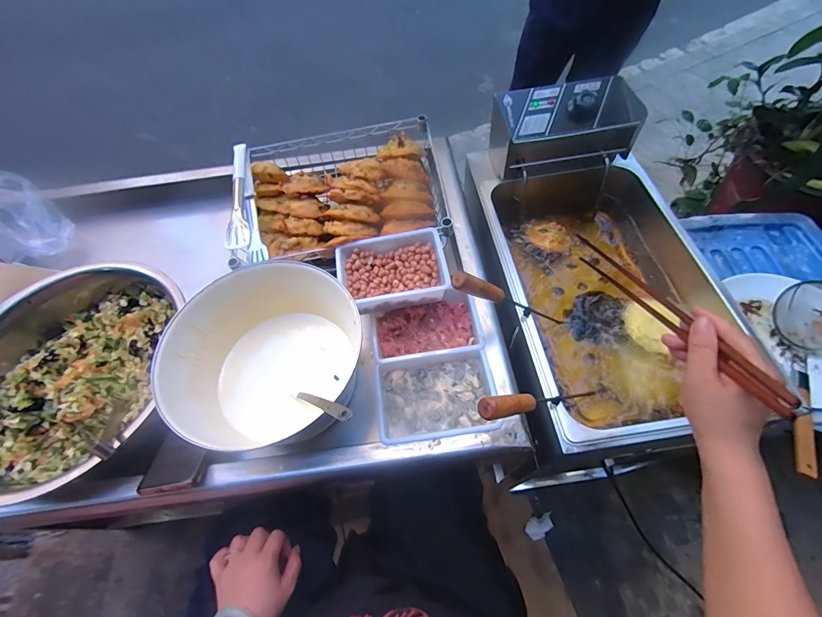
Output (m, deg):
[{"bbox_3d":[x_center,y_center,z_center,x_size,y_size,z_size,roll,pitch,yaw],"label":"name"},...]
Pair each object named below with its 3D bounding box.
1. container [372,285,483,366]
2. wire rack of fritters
[{"bbox_3d":[0.022,0.028,0.602,0.167,0.047,0.112,-9,59,-1],"label":"container"},{"bbox_3d":[-0.133,-0.223,0.718,0.387,0.069,0.318,-4,59,1],"label":"wire rack of fritters"}]

